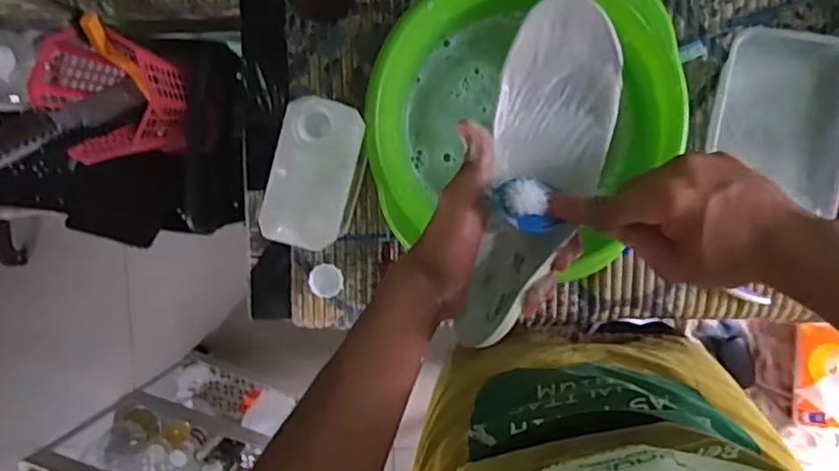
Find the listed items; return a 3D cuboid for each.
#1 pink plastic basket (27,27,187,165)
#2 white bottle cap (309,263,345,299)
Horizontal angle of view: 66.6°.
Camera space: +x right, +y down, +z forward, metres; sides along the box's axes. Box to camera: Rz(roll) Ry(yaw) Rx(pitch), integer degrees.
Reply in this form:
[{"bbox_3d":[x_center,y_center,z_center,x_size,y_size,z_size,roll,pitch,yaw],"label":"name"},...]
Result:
[{"bbox_3d":[-0.276,-0.121,0.578,0.105,0.079,0.107,0,95,4],"label":"pink plastic basket"},{"bbox_3d":[-0.099,0.048,0.677,0.034,0.007,0.036,0,95,4],"label":"white bottle cap"}]

